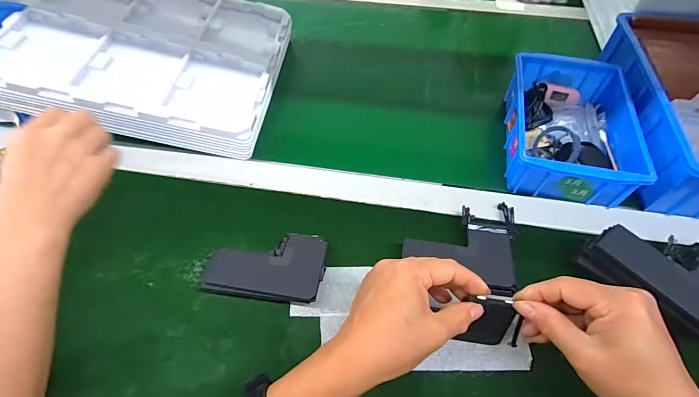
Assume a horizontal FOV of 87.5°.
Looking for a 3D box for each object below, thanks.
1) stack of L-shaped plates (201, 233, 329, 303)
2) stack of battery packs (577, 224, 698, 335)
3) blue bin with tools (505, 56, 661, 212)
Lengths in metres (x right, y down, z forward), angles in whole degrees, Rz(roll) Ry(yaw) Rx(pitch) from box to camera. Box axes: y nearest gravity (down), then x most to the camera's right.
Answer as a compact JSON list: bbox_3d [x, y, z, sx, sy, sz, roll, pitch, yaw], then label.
[{"bbox_3d":[-0.081,0.068,0.365,0.113,0.025,0.069,1,55,1],"label":"stack of L-shaped plates"},{"bbox_3d":[0.306,0.066,0.352,0.125,0.053,0.112,-28,60,-18],"label":"stack of battery packs"},{"bbox_3d":[0.271,-0.091,0.456,0.136,0.060,0.204,12,56,8],"label":"blue bin with tools"}]

